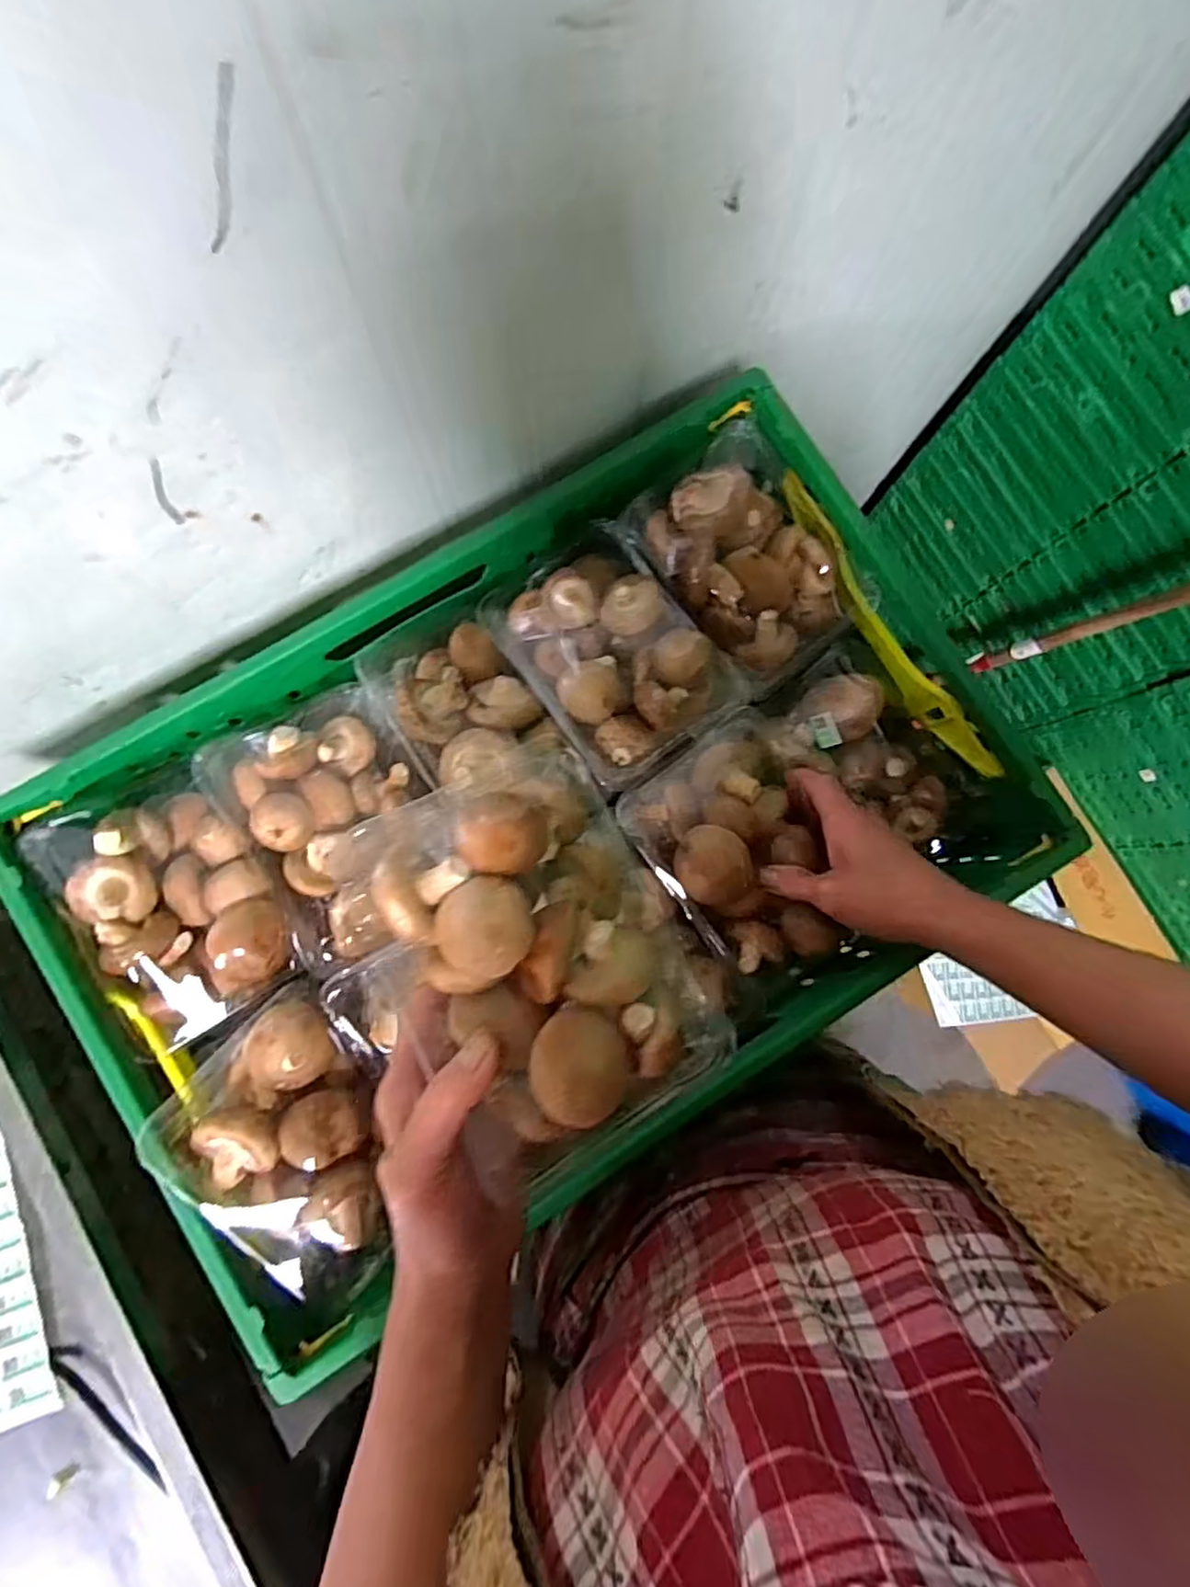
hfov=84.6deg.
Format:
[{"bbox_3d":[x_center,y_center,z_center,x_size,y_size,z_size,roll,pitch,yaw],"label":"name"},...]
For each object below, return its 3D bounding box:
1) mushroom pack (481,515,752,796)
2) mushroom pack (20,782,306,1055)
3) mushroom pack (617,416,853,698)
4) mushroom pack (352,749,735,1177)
[{"bbox_3d":[0.011,-0.103,0.463,0.122,0.046,0.175,-35,84,-6],"label":"mushroom pack"},{"bbox_3d":[-0.276,0.071,0.432,0.115,0.054,0.172,-27,83,-5],"label":"mushroom pack"},{"bbox_3d":[0.108,-0.169,0.472,0.115,0.046,0.166,-36,84,-6],"label":"mushroom pack"},{"bbox_3d":[-0.019,0.066,0.291,0.111,0.039,0.161,-25,83,-5],"label":"mushroom pack"}]

